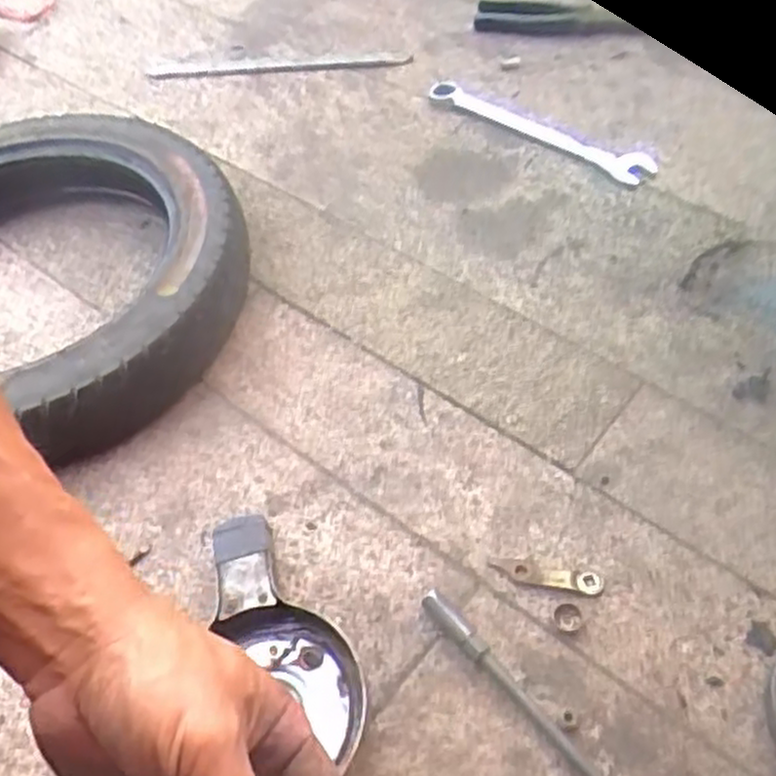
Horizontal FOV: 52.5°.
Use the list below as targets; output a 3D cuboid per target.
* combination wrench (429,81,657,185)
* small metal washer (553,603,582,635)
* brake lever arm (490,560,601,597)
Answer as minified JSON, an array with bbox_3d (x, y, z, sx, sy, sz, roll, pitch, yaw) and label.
[{"bbox_3d":[0.153,-0.271,0.809,0.260,0.013,0.047,34,61,28],"label":"combination wrench"},{"bbox_3d":[0.108,0.138,0.472,0.016,0.004,0.017,-3,51,3],"label":"small metal washer"},{"bbox_3d":[0.099,0.117,0.492,0.068,0.004,0.015,8,52,11],"label":"brake lever arm"}]

